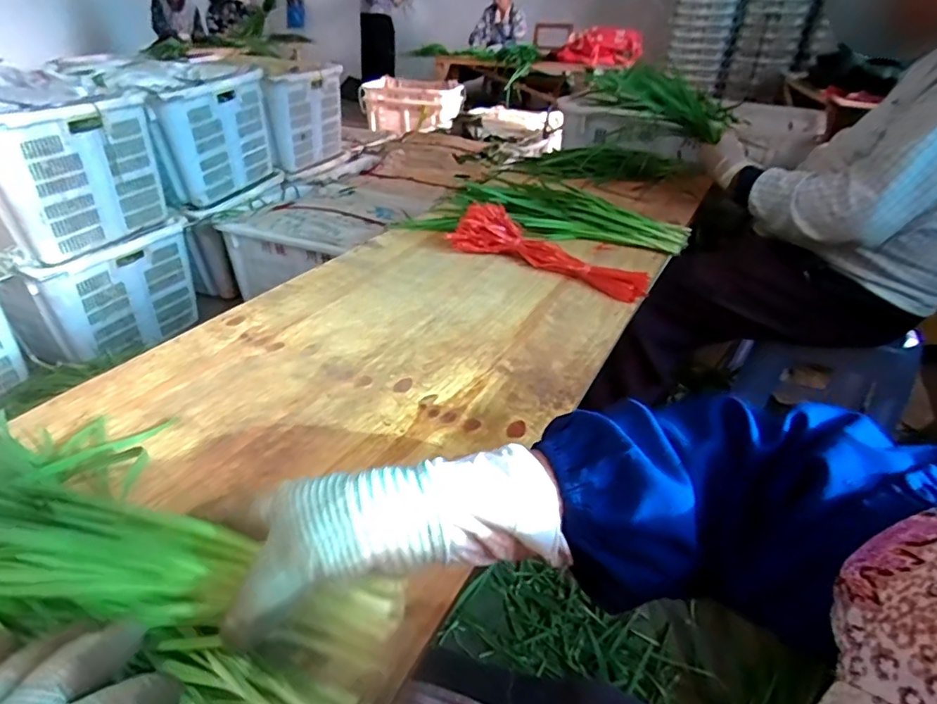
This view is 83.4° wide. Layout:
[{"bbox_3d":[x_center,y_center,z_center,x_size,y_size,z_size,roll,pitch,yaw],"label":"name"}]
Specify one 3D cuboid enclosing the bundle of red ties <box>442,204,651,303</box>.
[{"bbox_3d":[0.120,-0.157,0.809,0.320,0.064,0.062,21,38,26],"label":"bundle of red ties"}]

